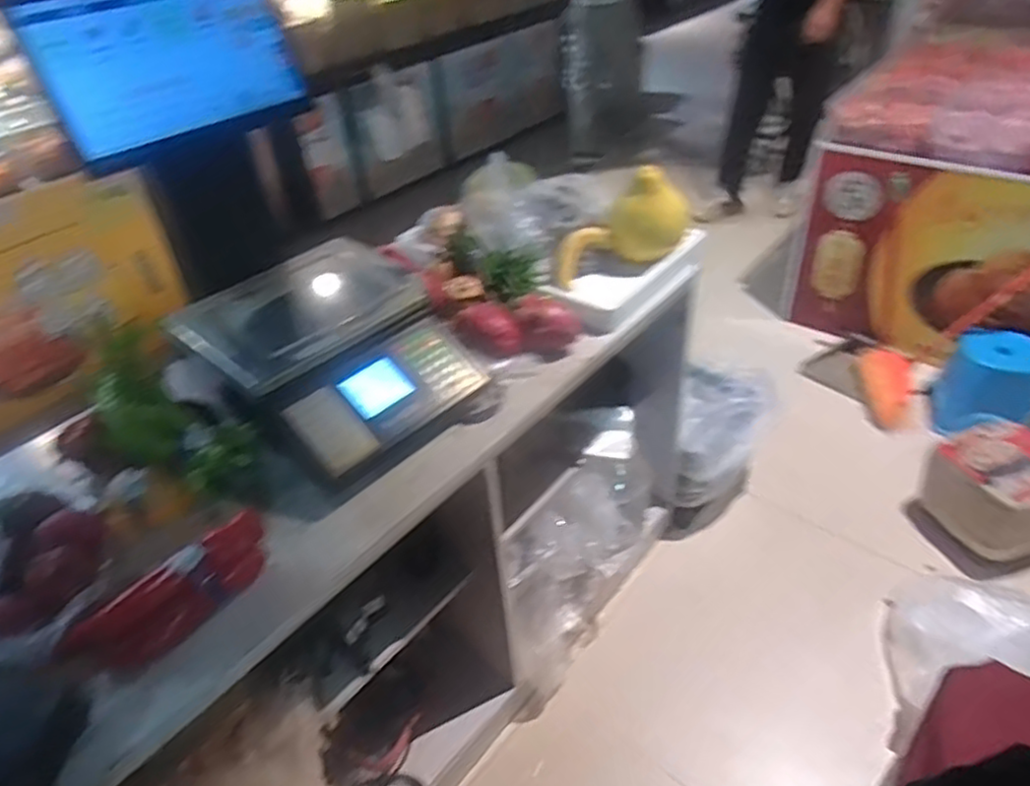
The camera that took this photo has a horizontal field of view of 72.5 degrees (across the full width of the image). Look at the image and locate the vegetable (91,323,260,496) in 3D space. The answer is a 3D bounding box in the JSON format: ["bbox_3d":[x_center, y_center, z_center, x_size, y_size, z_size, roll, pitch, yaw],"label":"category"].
[{"bbox_3d":[-0.526,0.035,1.038,0.306,0.098,0.149,41,53,9],"label":"vegetable"}]

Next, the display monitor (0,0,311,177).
[{"bbox_3d":[-0.486,-0.478,1.011,0.032,0.217,0.360,10,36,45],"label":"display monitor"}]

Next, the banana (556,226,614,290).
[{"bbox_3d":[0.126,-0.277,1.371,0.155,0.050,0.063,-47,51,-6],"label":"banana"}]

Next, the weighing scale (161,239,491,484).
[{"bbox_3d":[-0.294,-0.078,1.134,0.414,0.150,0.352,27,49,32],"label":"weighing scale"}]

